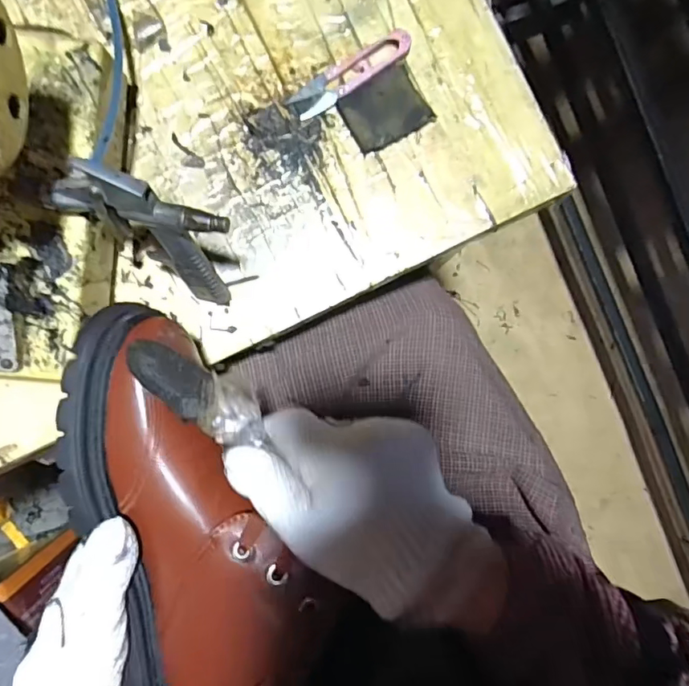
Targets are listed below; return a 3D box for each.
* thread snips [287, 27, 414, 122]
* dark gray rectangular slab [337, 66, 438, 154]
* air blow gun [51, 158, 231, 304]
[{"bbox_3d":[0.005,-0.204,0.374,0.101,0.008,0.026,-34,91,-2],"label":"thread snips"},{"bbox_3d":[0.032,-0.176,0.374,0.061,0.007,0.046,-29,91,-3],"label":"dark gray rectangular slab"},{"bbox_3d":[-0.118,-0.073,0.314,0.114,0.093,0.028,23,62,-19],"label":"air blow gun"}]

